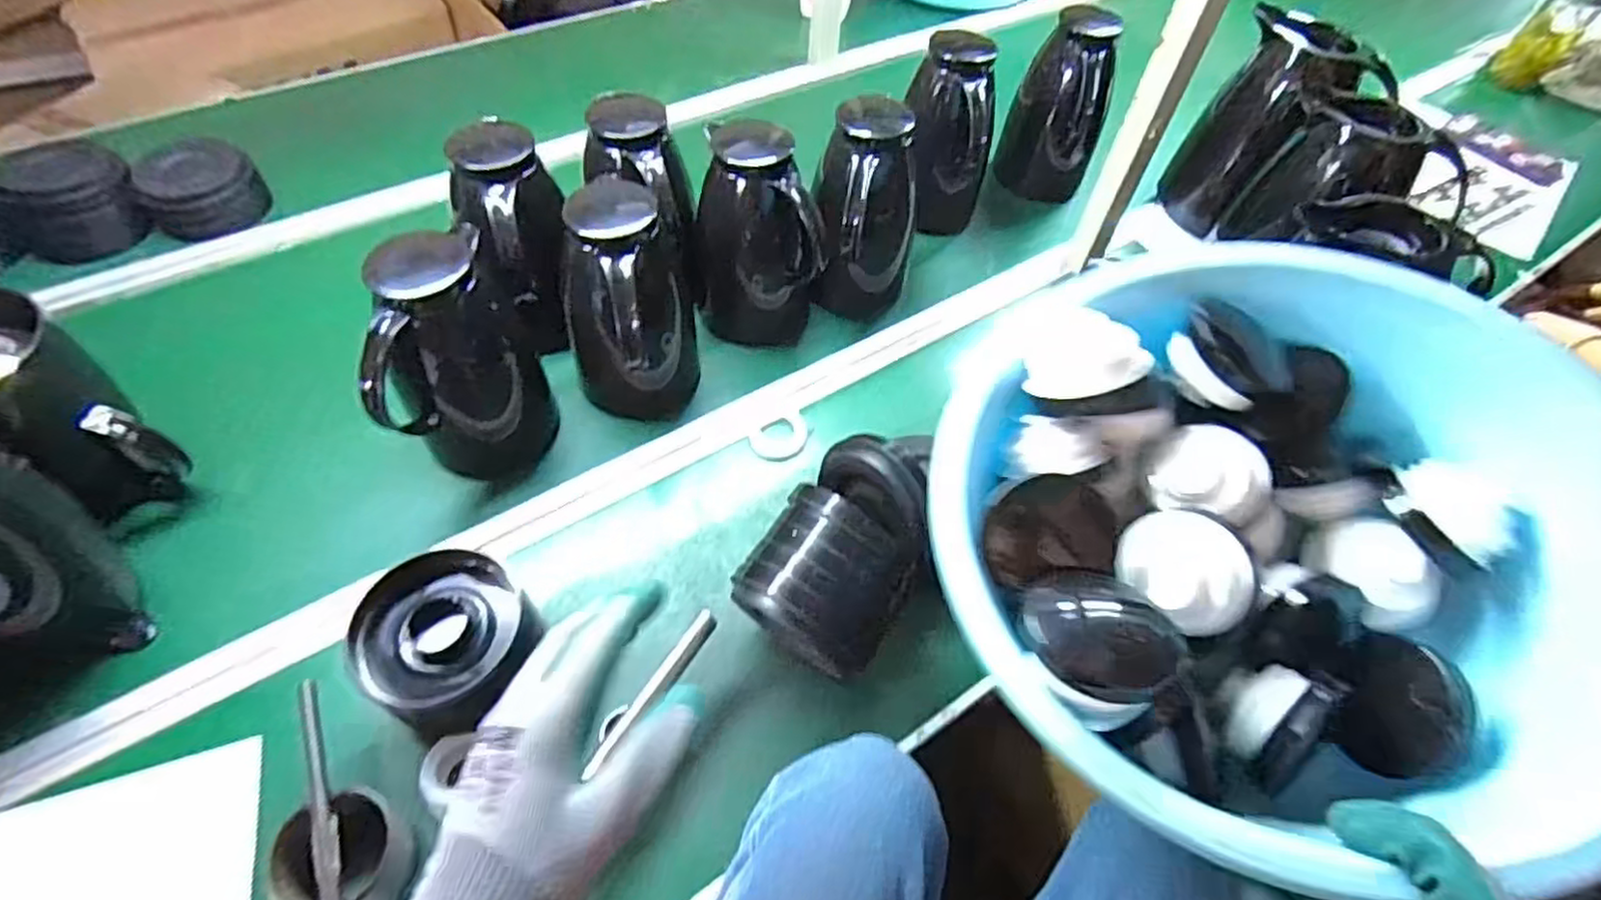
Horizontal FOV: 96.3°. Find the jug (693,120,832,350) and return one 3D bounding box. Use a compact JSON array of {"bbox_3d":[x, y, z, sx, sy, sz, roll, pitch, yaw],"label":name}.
[{"bbox_3d":[-0.049,-0.224,0.770,0.125,0.193,0.136,-2,54,-5],"label":"jug"}]

